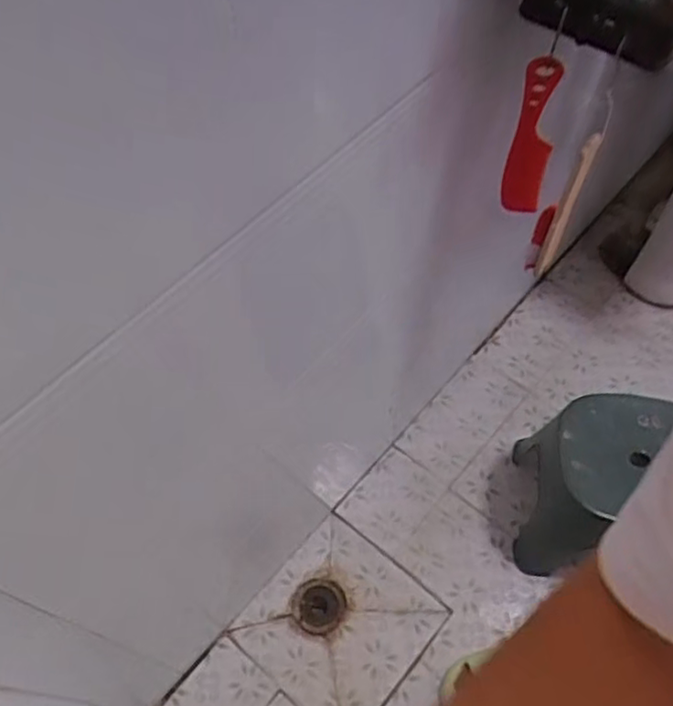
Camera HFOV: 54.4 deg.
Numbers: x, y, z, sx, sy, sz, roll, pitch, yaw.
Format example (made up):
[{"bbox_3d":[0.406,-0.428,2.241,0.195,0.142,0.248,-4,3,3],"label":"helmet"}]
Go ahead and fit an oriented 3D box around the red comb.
[{"bbox_3d":[0.225,-0.241,0.750,0.052,0.216,0.013,-9,57,-2],"label":"red comb"}]

